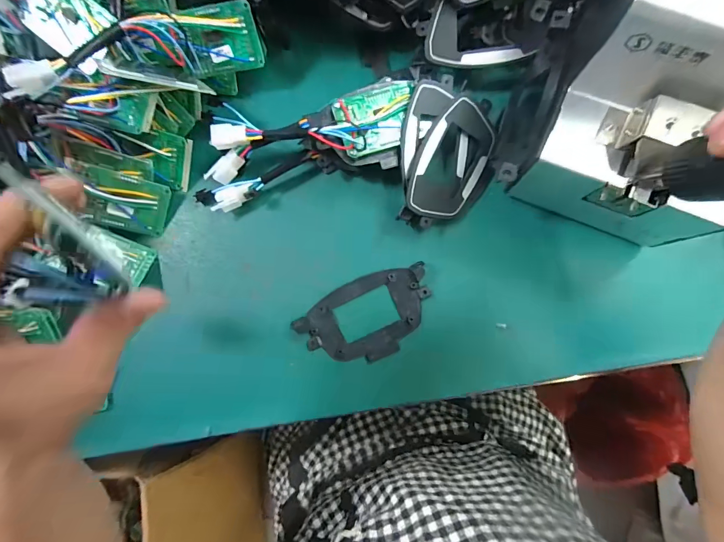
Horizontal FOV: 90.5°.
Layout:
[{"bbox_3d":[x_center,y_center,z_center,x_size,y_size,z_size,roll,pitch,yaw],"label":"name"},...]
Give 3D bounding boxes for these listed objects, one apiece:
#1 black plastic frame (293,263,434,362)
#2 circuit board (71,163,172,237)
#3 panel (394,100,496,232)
[{"bbox_3d":[0.006,0.041,0.312,0.118,0.009,0.069,-26,83,3],"label":"black plastic frame"},{"bbox_3d":[-0.213,-0.062,0.320,0.069,0.009,0.048,13,97,-36],"label":"circuit board"},{"bbox_3d":[0.077,-0.087,0.307,0.067,0.015,0.113,23,92,-20],"label":"panel"}]

